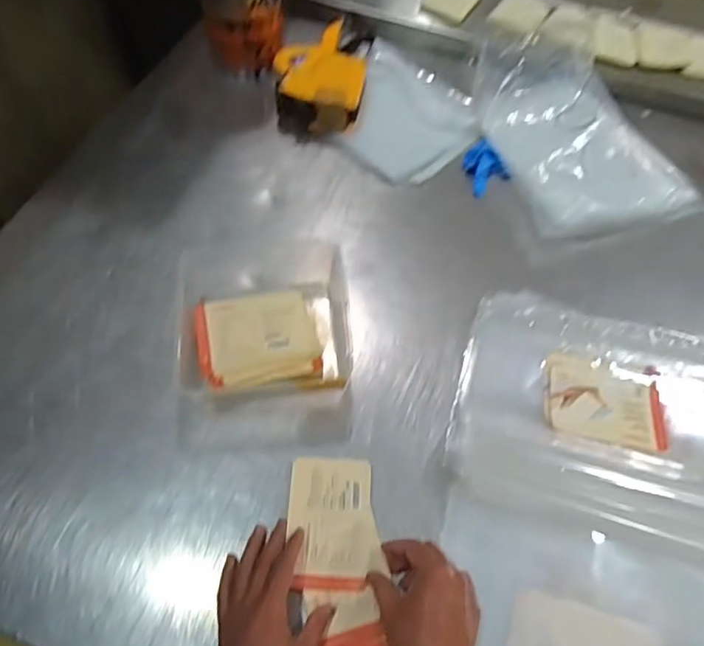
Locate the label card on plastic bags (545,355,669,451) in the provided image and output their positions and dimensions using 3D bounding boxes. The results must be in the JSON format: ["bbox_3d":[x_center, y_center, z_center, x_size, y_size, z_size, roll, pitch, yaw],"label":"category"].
[{"bbox_3d":[0.289,0.087,0.653,0.134,0.009,0.100,10,61,3],"label":"label card on plastic bags"}]

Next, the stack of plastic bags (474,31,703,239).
[{"bbox_3d":[0.344,-0.295,0.849,0.254,0.091,0.346,-13,61,-10],"label":"stack of plastic bags"}]

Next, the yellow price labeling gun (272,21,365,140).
[{"bbox_3d":[-0.047,-0.421,0.933,0.150,0.059,0.271,2,60,-1],"label":"yellow price labeling gun"}]

